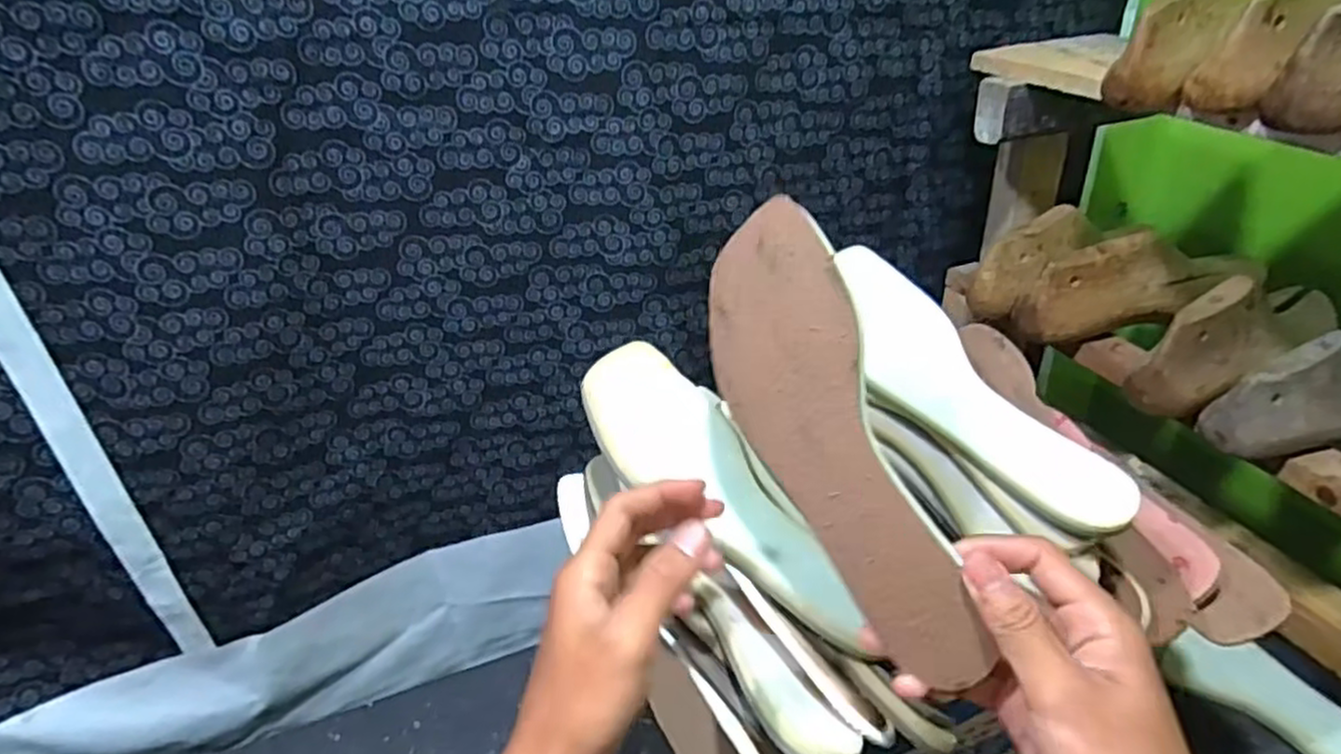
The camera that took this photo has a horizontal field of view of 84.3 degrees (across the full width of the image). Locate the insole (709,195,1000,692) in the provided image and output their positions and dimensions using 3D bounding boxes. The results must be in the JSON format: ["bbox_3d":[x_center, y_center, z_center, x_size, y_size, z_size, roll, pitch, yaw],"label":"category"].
[{"bbox_3d":[0.072,0.028,0.362,0.082,0.233,0.010,-28,-20,34],"label":"insole"}]

